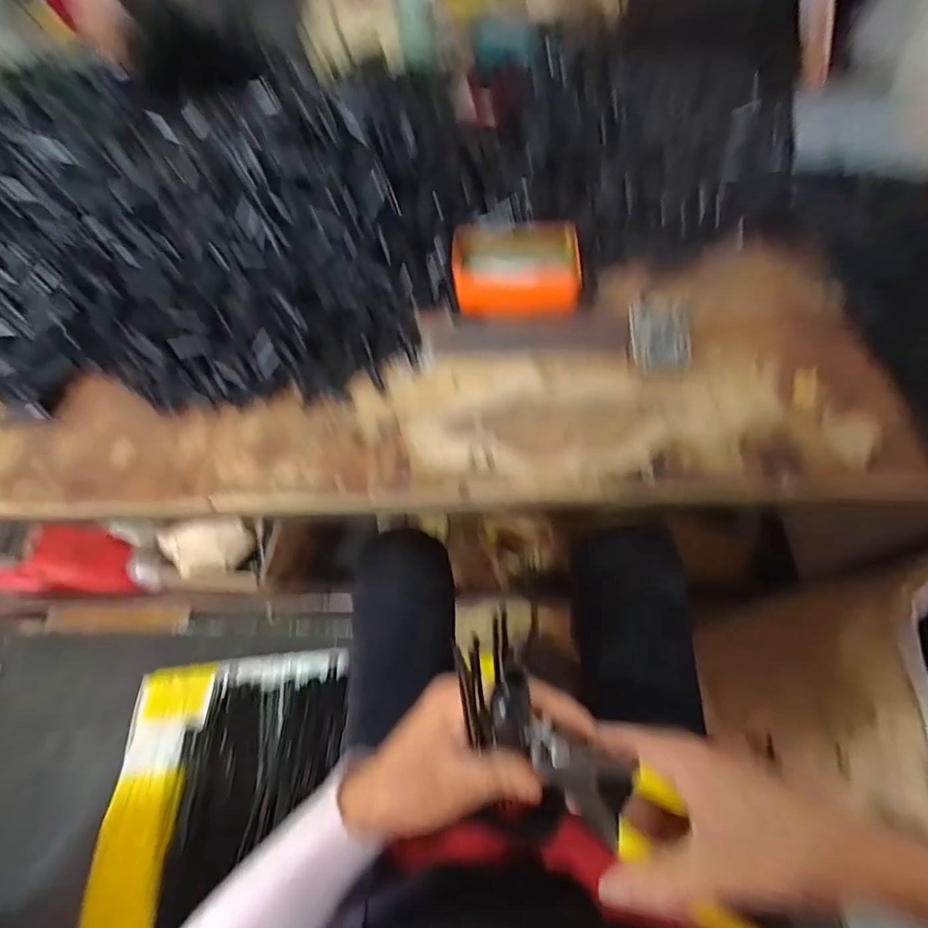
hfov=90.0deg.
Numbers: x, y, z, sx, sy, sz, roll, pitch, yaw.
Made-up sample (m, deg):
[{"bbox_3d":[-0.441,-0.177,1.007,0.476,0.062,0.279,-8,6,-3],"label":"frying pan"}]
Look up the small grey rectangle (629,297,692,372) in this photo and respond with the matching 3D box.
[{"bbox_3d":[0.217,-0.144,0.517,0.062,0.015,0.091,2,64,4],"label":"small grey rectangle"}]

